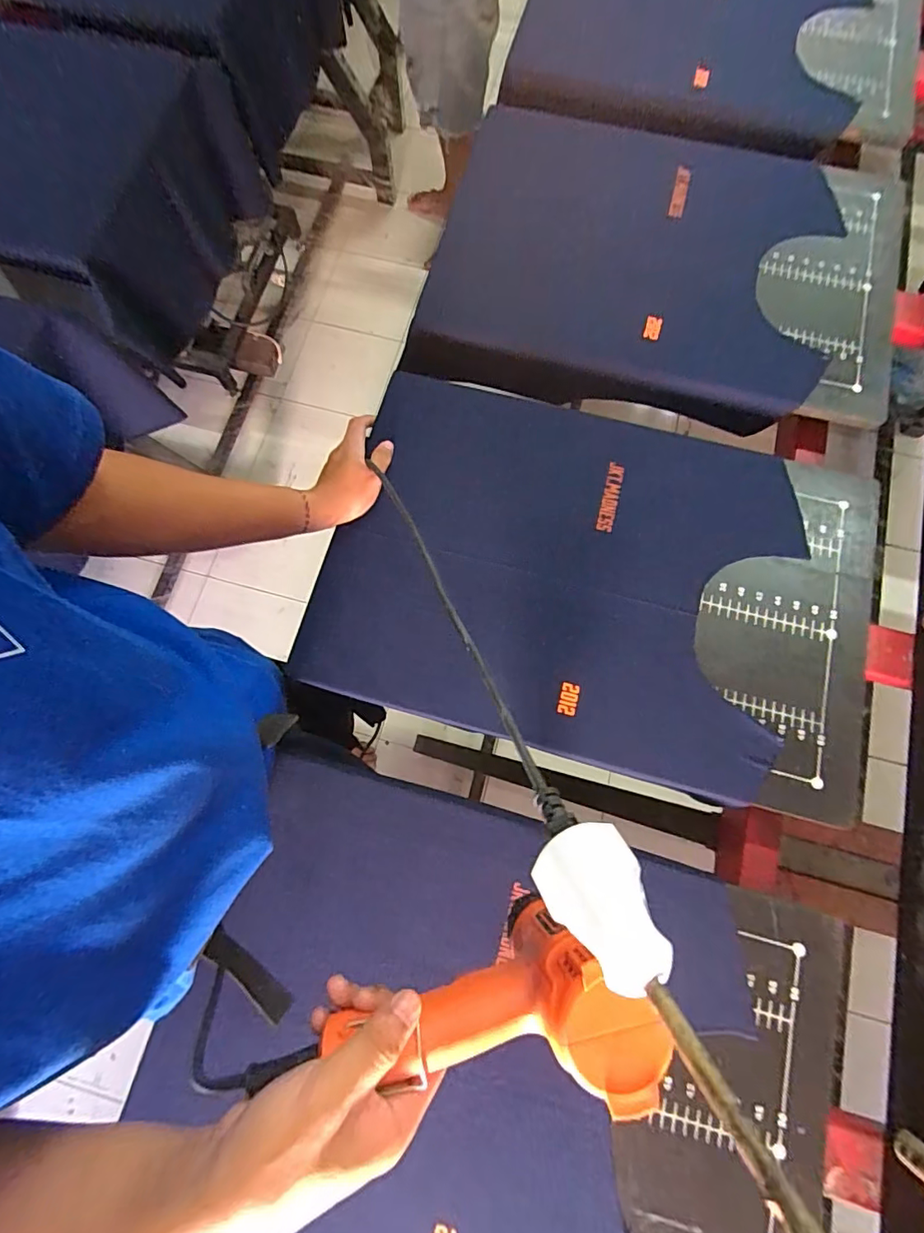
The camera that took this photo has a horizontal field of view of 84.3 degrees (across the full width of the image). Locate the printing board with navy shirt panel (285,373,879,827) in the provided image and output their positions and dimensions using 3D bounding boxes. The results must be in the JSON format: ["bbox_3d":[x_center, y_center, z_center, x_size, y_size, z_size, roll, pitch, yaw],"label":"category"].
[{"bbox_3d":[0.147,-0.046,0.560,0.580,0.017,0.394,15,77,3],"label":"printing board with navy shirt panel"}]

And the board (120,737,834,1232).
[{"bbox_3d":[0.031,0.391,0.463,0.572,0.025,0.400,15,77,3],"label":"board"}]

